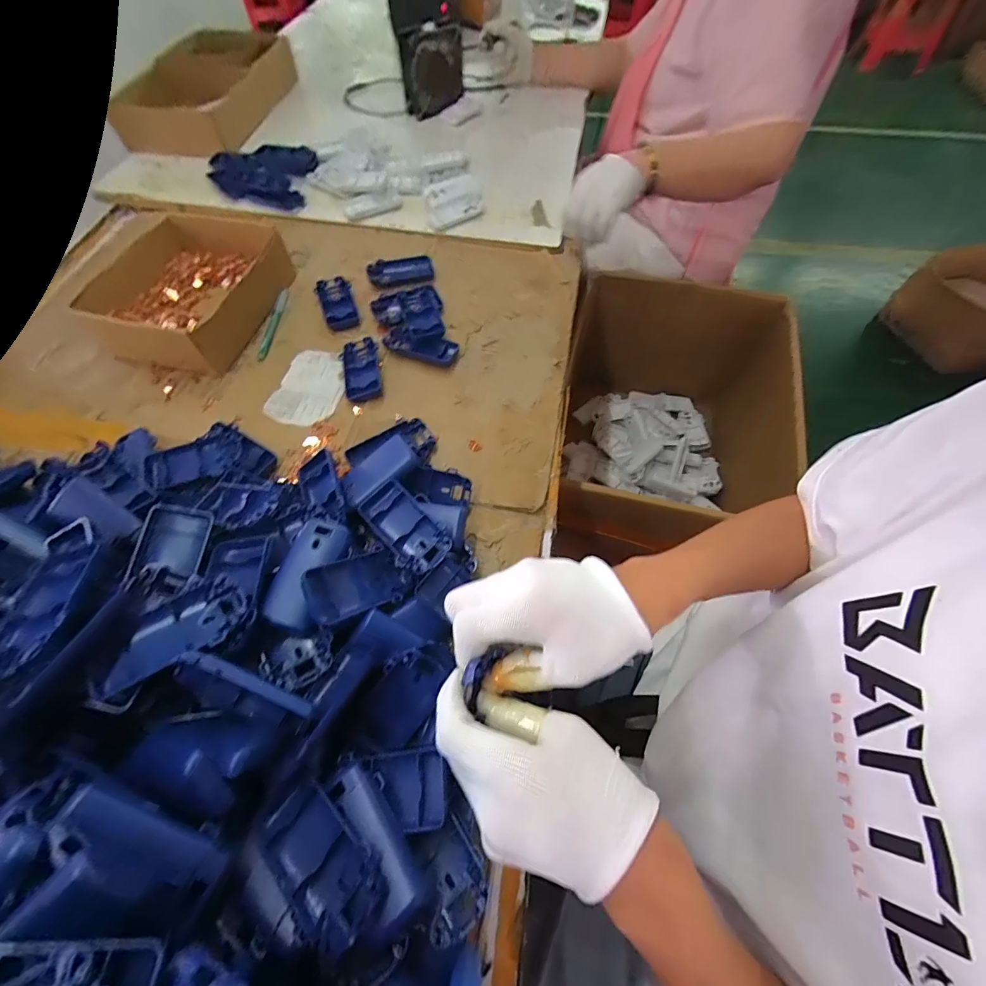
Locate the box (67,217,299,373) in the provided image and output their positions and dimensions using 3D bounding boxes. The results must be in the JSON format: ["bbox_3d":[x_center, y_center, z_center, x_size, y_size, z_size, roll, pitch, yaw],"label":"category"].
[{"bbox_3d":[-0.398,-0.268,0.580,0.190,0.065,0.212,10,63,4],"label":"box"}]

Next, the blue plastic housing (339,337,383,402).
[{"bbox_3d":[-0.167,-0.157,0.553,0.045,0.013,0.097,-13,64,-8],"label":"blue plastic housing"}]

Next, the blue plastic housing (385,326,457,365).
[{"bbox_3d":[-0.097,-0.193,0.571,0.095,0.019,0.044,15,63,6],"label":"blue plastic housing"}]

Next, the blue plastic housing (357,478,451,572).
[{"bbox_3d":[-0.082,0.031,0.409,0.048,0.015,0.095,-40,68,-20],"label":"blue plastic housing"}]

